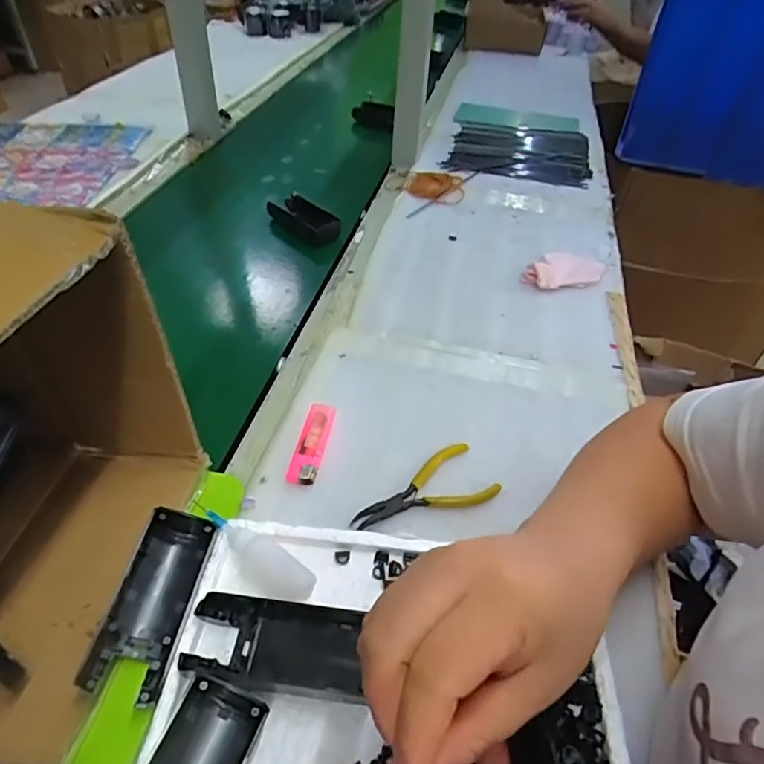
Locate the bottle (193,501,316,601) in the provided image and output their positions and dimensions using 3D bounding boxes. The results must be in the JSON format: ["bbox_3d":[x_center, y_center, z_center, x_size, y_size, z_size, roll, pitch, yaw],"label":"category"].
[{"bbox_3d":[-0.086,0.113,0.359,0.094,0.022,0.028,30,50,26],"label":"bottle"}]

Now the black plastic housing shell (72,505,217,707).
[{"bbox_3d":[-0.139,0.130,0.333,0.046,0.030,0.107,7,44,4],"label":"black plastic housing shell"}]

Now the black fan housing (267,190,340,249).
[{"bbox_3d":[-0.105,-0.214,0.718,0.108,0.034,0.048,33,51,28],"label":"black fan housing"}]

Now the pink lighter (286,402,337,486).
[{"bbox_3d":[-0.057,0.049,0.453,0.023,0.012,0.079,9,44,7],"label":"pink lighter"}]

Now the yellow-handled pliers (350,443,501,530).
[{"bbox_3d":[0.034,0.089,0.423,0.115,0.009,0.054,-24,50,-26],"label":"yellow-handled pliers"}]

